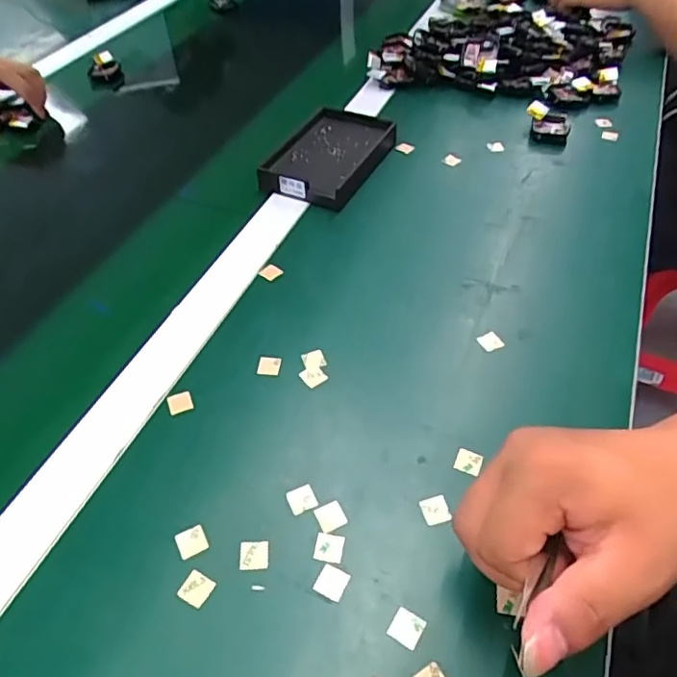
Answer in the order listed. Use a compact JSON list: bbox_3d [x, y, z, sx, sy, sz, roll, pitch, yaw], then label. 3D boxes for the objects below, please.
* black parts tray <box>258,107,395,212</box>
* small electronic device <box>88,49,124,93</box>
[{"bbox_3d":[-0.008,-0.185,0.573,0.093,0.025,0.143,19,52,17],"label":"black parts tray"},{"bbox_3d":[-0.307,-0.351,0.747,0.043,0.031,0.066,-18,51,-14],"label":"small electronic device"}]

